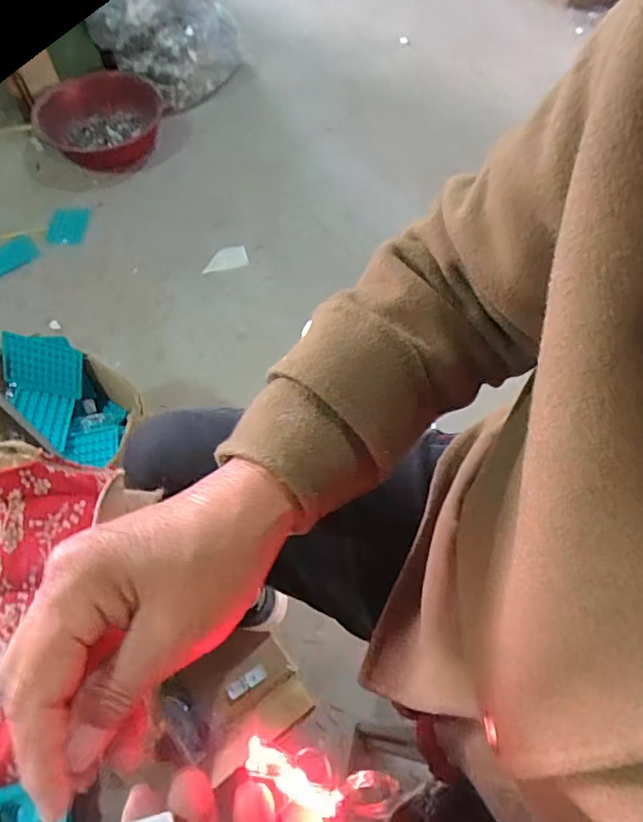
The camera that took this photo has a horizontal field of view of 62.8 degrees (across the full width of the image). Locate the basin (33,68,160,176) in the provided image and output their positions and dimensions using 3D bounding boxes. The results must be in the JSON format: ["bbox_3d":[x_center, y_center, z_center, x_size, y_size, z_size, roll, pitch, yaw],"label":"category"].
[{"bbox_3d":[-0.667,-0.869,1.566,0.323,0.125,0.353,1,60,-1],"label":"basin"}]

